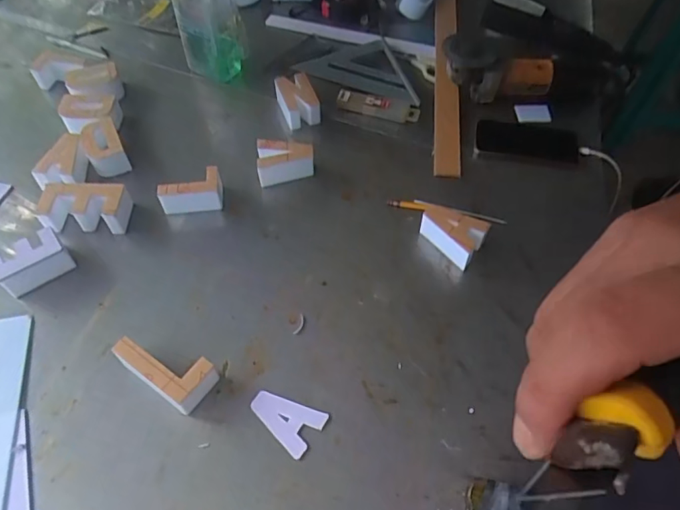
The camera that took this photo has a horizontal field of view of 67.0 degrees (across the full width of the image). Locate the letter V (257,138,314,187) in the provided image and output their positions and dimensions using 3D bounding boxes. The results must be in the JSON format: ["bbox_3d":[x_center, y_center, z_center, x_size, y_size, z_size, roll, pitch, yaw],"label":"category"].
[{"bbox_3d":[-0.082,-0.142,0.782,0.084,0.046,0.059,-6,55,-3],"label":"letter V"}]

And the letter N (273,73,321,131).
[{"bbox_3d":[-0.072,-0.260,0.856,0.058,0.051,0.089,-21,57,-13],"label":"letter N"}]

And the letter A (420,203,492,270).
[{"bbox_3d":[0.150,-0.030,0.703,0.089,0.044,0.066,29,60,19],"label":"letter A"}]

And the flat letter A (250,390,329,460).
[{"bbox_3d":[-0.060,0.181,0.581,0.082,0.004,0.054,32,61,22],"label":"flat letter A"}]

